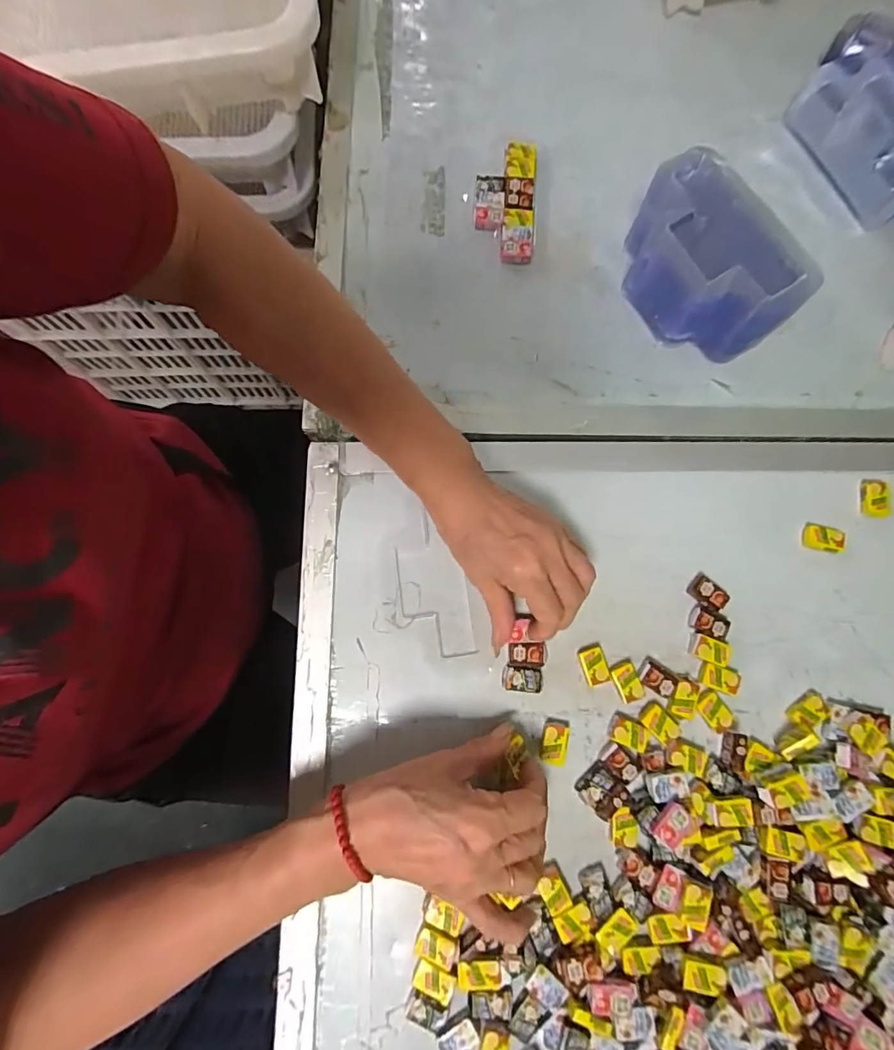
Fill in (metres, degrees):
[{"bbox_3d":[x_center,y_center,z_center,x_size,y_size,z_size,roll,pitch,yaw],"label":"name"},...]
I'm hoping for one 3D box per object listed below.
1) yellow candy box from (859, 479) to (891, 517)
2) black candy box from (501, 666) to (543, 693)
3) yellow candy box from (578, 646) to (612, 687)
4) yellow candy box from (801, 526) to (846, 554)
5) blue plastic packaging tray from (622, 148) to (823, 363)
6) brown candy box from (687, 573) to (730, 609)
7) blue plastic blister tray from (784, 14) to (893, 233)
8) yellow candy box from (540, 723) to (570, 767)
[{"bbox_3d":[0.333,-0.021,0.370,0.017,0.010,0.030,5,78,-1],"label":"yellow candy box"},{"bbox_3d":[0.054,0.111,0.343,0.027,0.009,0.018,4,78,-1],"label":"black candy box"},{"bbox_3d":[0.106,0.102,0.345,0.017,0.010,0.026,-16,79,-5],"label":"yellow candy box"},{"bbox_3d":[0.289,0.011,0.364,0.026,0.011,0.019,17,78,2],"label":"yellow candy box"},{"bbox_3d":[0.194,-0.198,0.369,0.087,0.082,0.135,-17,79,-5],"label":"blue plastic packaging tray"},{"bbox_3d":[0.195,0.051,0.355,0.027,0.008,0.018,39,80,7],"label":"brown candy box"},{"bbox_3d":[0.366,-0.339,0.401,0.069,0.083,0.143,-30,80,-7],"label":"blue plastic blister tray"},{"bbox_3d":[0.075,0.154,0.334,0.018,0.008,0.026,14,78,1],"label":"yellow candy box"}]

